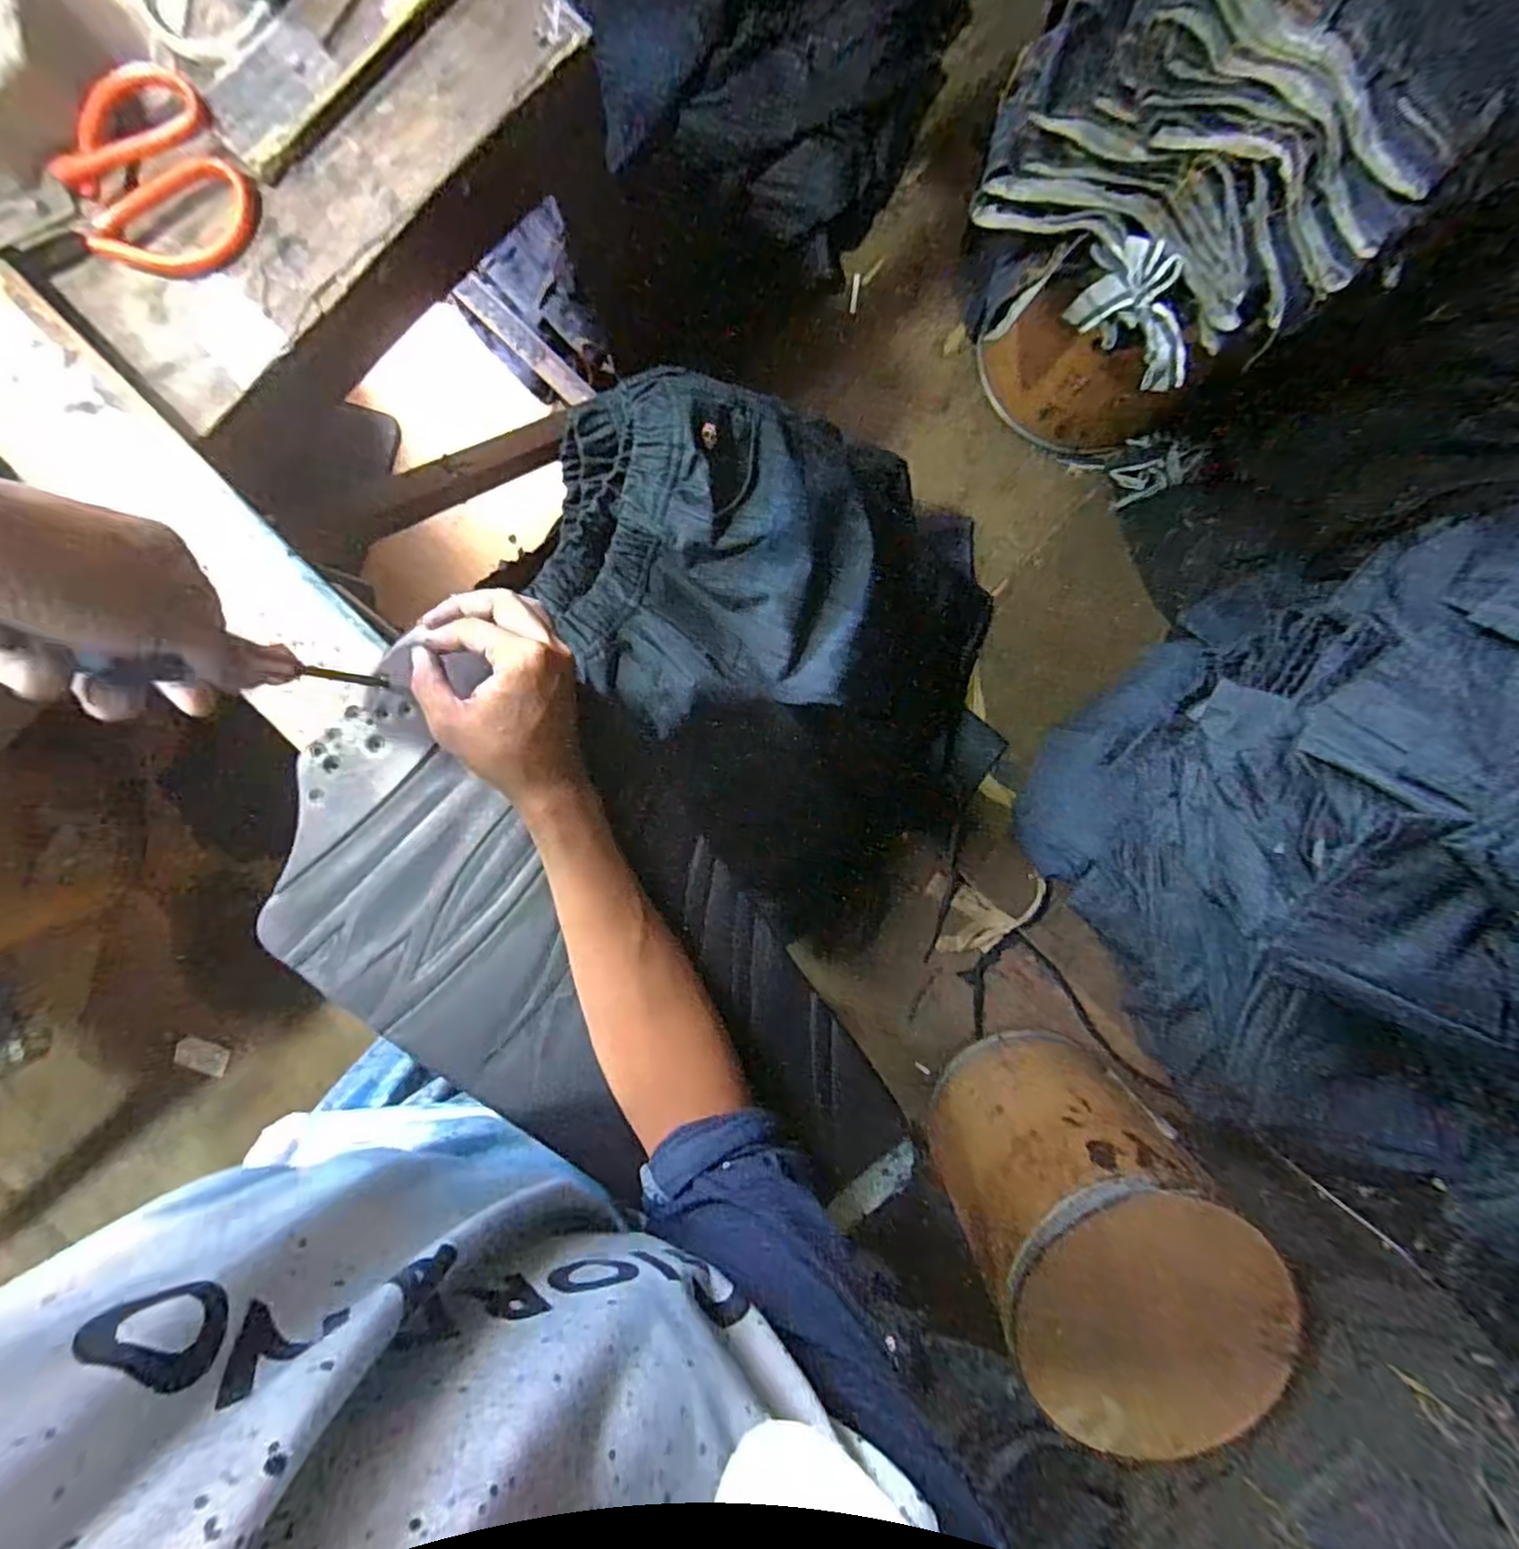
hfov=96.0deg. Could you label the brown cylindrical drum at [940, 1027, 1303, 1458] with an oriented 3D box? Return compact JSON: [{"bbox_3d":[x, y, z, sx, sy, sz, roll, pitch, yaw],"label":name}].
[{"bbox_3d":[0.509,0.700,1.107,0.344,0.489,0.373,0,93,-2],"label":"brown cylindrical drum"}]

